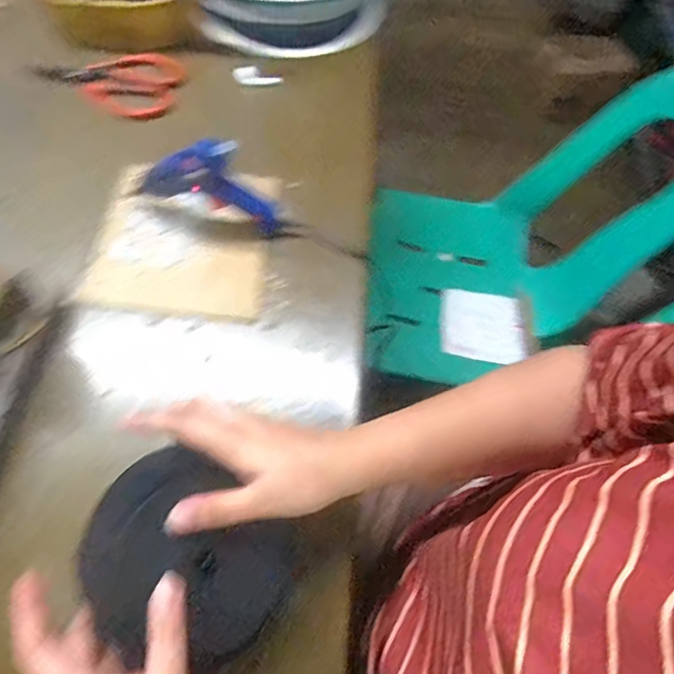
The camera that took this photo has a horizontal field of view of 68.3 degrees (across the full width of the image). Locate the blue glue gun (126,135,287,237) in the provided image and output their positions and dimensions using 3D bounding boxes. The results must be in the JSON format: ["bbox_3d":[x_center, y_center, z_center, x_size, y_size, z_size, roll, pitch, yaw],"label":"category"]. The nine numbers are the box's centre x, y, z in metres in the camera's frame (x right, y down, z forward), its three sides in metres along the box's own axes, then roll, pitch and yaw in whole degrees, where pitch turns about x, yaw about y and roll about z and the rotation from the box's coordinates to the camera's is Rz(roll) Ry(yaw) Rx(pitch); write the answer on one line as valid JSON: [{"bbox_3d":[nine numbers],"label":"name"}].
[{"bbox_3d":[-0.115,-0.137,0.456,0.123,0.096,0.032,7,62,-1],"label":"blue glue gun"}]

